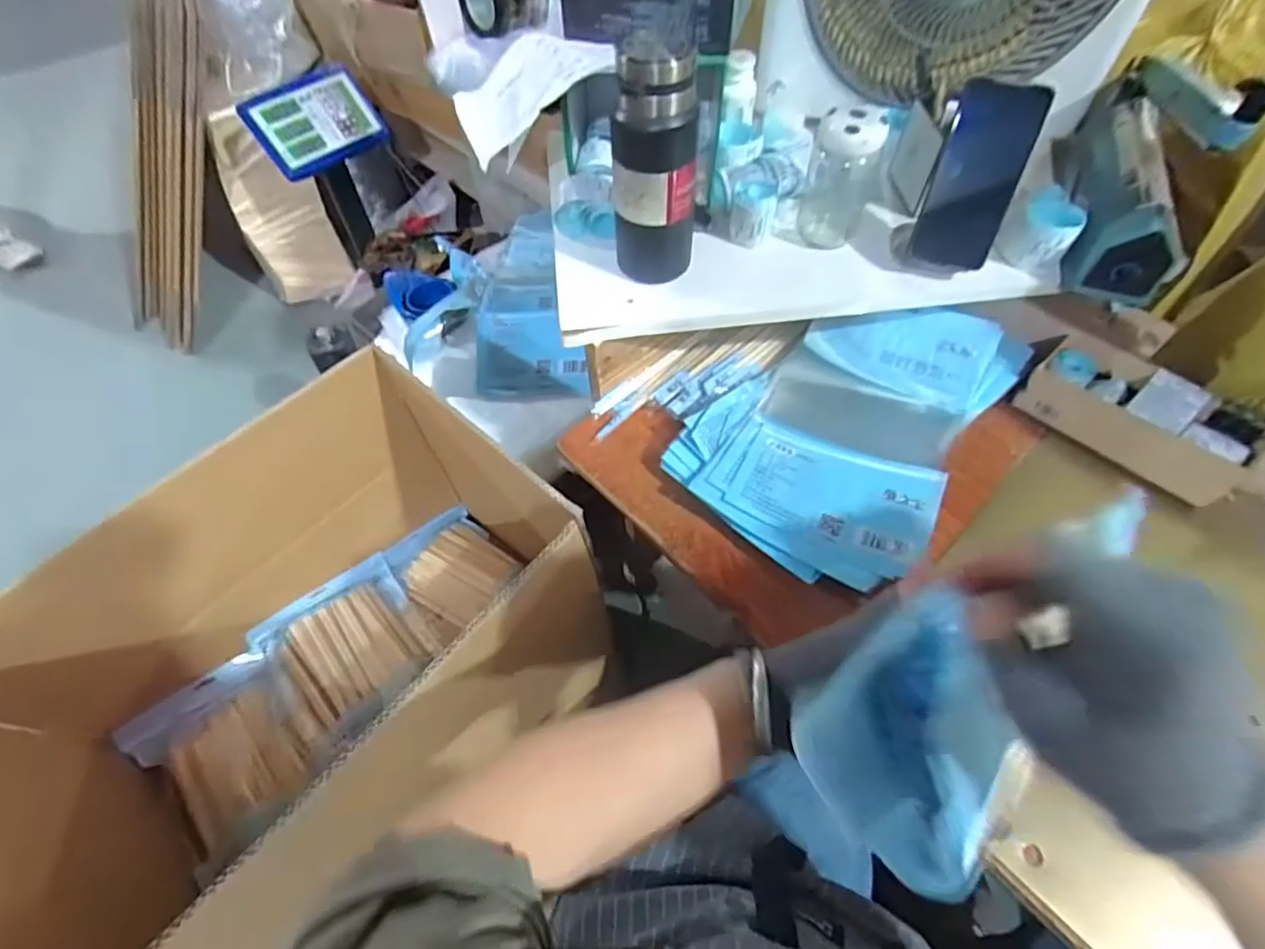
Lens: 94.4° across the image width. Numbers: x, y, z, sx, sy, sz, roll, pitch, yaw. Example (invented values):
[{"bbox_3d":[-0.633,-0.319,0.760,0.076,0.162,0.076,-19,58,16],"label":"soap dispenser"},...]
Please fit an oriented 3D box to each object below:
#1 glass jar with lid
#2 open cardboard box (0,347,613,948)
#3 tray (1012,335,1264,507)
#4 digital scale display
[{"bbox_3d":[0.223,-0.328,0.632,0.073,0.137,0.073,0,57,0],"label":"glass jar with lid"},{"bbox_3d":[-0.340,0.193,0.652,0.508,0.332,0.360,-38,65,-21],"label":"open cardboard box"},{"bbox_3d":[0.547,-0.064,0.635,0.085,0.067,0.211,-38,65,-21],"label":"tray"},{"bbox_3d":[-0.646,-0.723,1.198,0.243,0.158,0.060,-43,31,-23],"label":"digital scale display"}]

